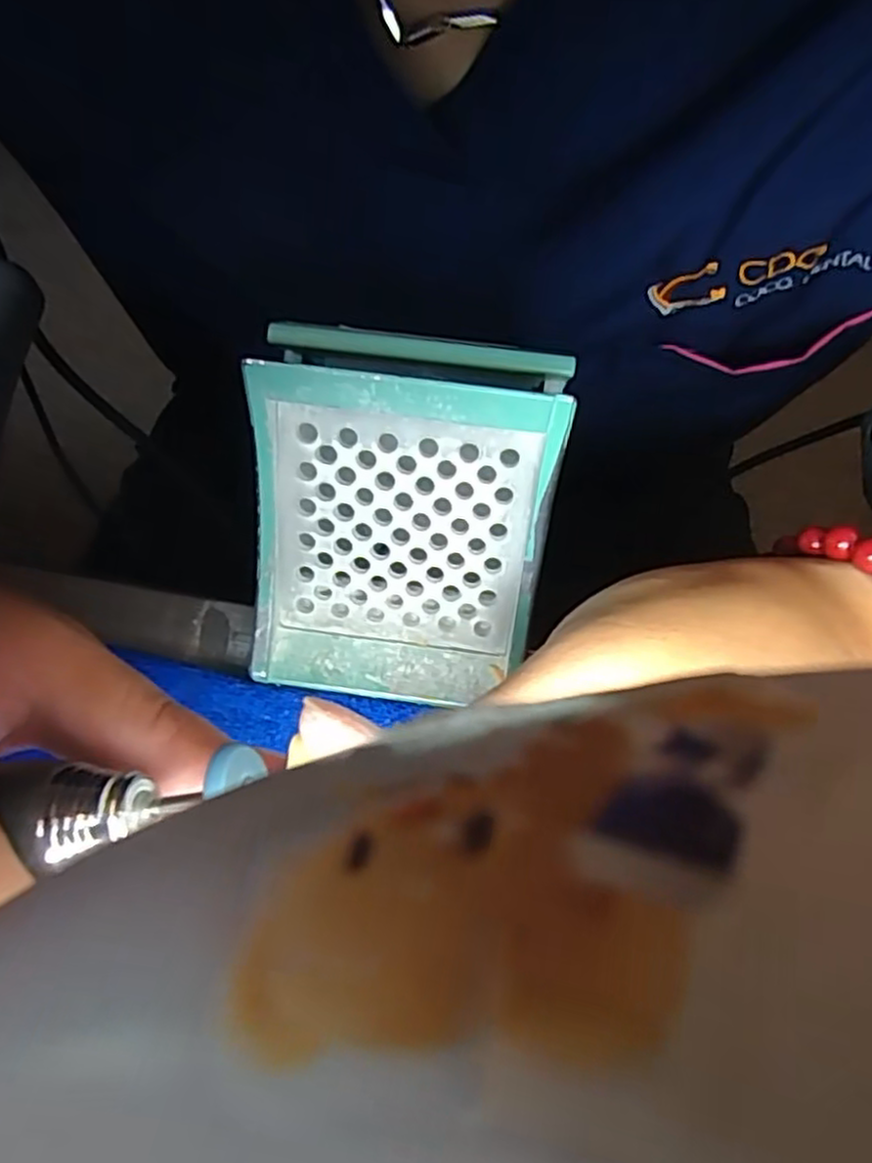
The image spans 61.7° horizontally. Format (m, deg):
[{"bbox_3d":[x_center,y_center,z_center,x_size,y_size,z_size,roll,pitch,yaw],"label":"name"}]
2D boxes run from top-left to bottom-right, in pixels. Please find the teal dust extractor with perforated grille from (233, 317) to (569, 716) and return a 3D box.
[{"bbox_3d":[-0.009,-0.016,0.190,0.072,0.094,0.025,7,29,2],"label":"teal dust extractor with perforated grille"}]

